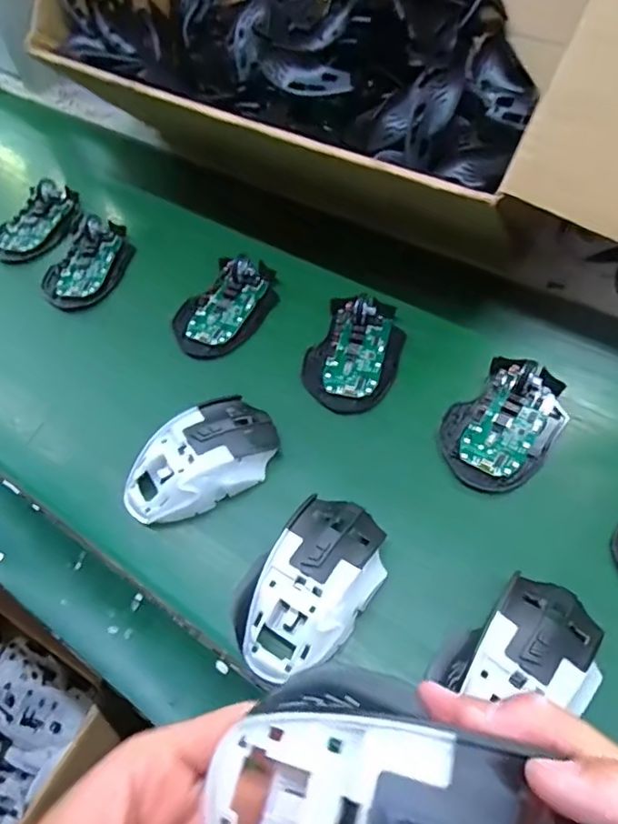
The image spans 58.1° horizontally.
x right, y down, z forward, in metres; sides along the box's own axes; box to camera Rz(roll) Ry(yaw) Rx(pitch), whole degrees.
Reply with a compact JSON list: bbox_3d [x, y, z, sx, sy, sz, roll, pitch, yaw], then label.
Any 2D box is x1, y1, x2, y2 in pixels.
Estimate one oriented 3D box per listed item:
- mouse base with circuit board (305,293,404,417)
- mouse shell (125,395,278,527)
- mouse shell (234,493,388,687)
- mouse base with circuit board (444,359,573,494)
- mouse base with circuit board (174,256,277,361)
[{"bbox_3d":[0.039,-0.054,0.459,0.073,0.022,0.111,19,57,17],"label":"mouse base with circuit board"},{"bbox_3d":[-0.079,0.031,0.399,0.114,0.036,0.064,-27,57,-15],"label":"mouse shell"},{"bbox_3d":[0.002,0.104,0.344,0.070,0.036,0.114,26,60,21],"label":"mouse shell"},{"bbox_3d":[0.147,0.003,0.413,0.074,0.031,0.106,27,60,22],"label":"mouse base with circuit board"},{"bbox_3d":[-0.076,-0.099,0.504,0.068,0.028,0.111,31,62,24],"label":"mouse base with circuit board"}]

